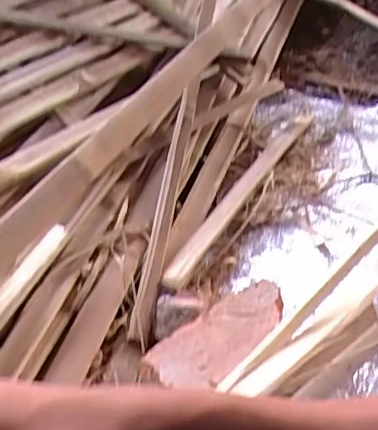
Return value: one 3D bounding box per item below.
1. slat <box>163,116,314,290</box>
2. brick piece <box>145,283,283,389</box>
[{"bbox_3d":[0.077,-0.039,0.751,0.027,0.012,0.383,22,45,20],"label":"slat"},{"bbox_3d":[0.035,0.116,0.576,0.145,0.028,0.068,-25,49,-28],"label":"brick piece"}]

